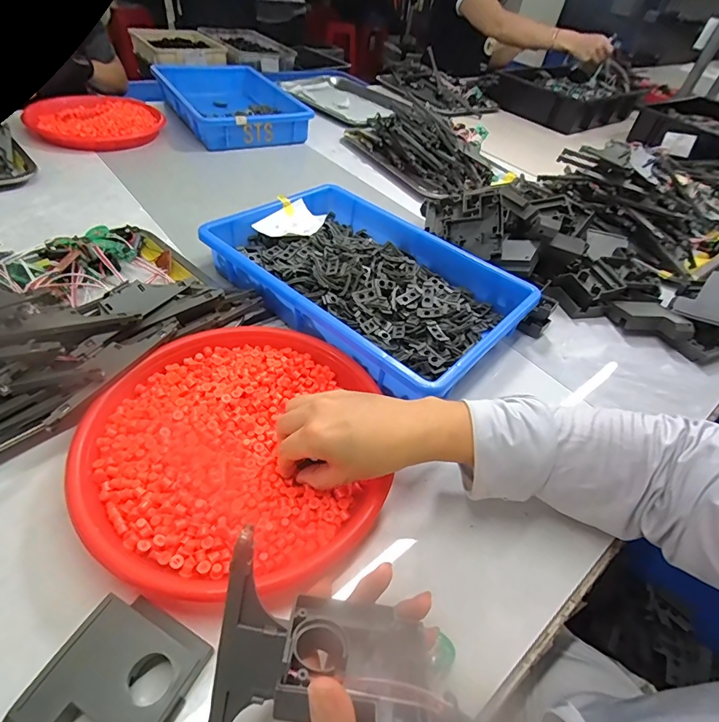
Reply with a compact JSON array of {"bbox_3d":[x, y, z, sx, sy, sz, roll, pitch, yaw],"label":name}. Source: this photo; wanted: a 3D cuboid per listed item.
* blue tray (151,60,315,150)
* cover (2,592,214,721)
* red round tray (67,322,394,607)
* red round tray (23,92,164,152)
[{"bbox_3d":[-0.297,-0.598,0.953,0.257,0.064,0.384,-22,54,-27],"label":"blue tray"},{"bbox_3d":[-0.140,0.186,0.236,0.072,0.027,0.079,25,47,13],"label":"cover"},{"bbox_3d":[-0.098,0.064,0.357,0.247,0.028,0.250,4,46,-4],"label":"red round tray"},{"bbox_3d":[-0.521,-0.480,0.816,0.227,0.036,0.226,5,46,-5],"label":"red round tray"}]

